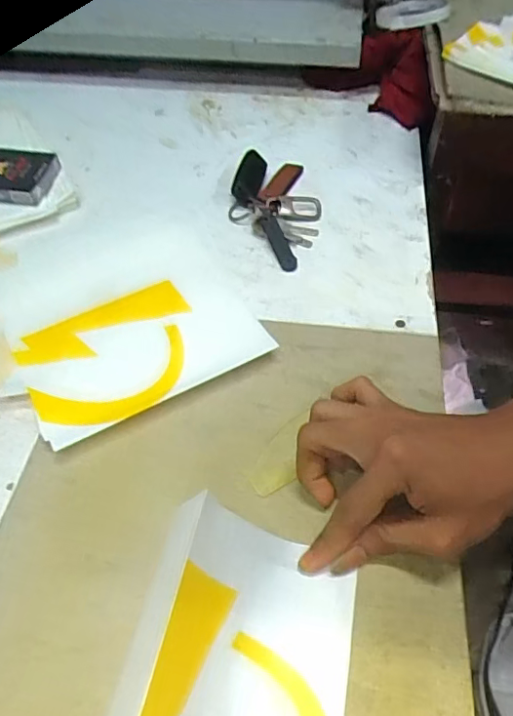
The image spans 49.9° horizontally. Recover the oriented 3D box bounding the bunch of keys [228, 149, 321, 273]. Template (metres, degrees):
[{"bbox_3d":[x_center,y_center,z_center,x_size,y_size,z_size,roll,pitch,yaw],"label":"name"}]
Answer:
[{"bbox_3d":[0.018,-0.149,0.538,0.085,0.017,0.164,3,51,2],"label":"bunch of keys"}]

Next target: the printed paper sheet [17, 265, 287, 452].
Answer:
[{"bbox_3d":[-0.082,-0.008,0.414,0.177,0.019,0.110,-26,56,-20],"label":"printed paper sheet"}]

